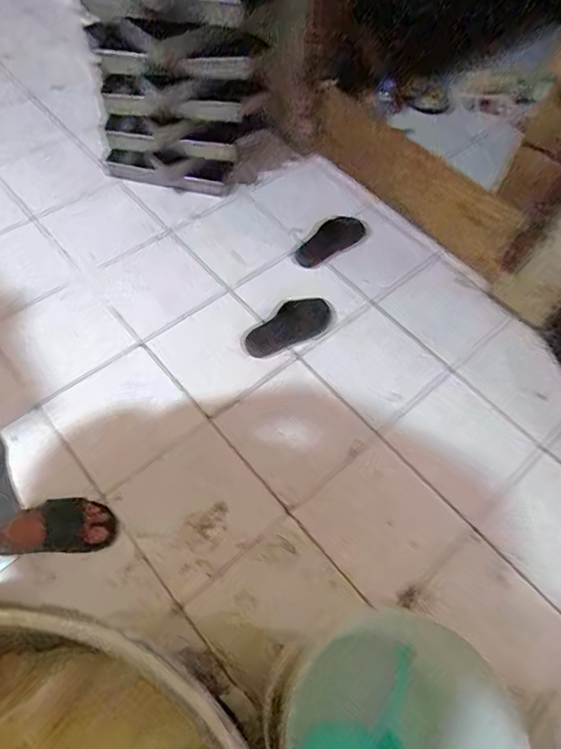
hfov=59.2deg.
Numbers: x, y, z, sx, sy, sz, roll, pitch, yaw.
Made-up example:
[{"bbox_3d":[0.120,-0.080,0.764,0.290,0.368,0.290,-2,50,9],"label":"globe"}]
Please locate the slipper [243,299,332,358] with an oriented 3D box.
[{"bbox_3d":[0.030,-0.135,1.434,0.253,0.048,0.128,-28,65,-20],"label":"slipper"}]

